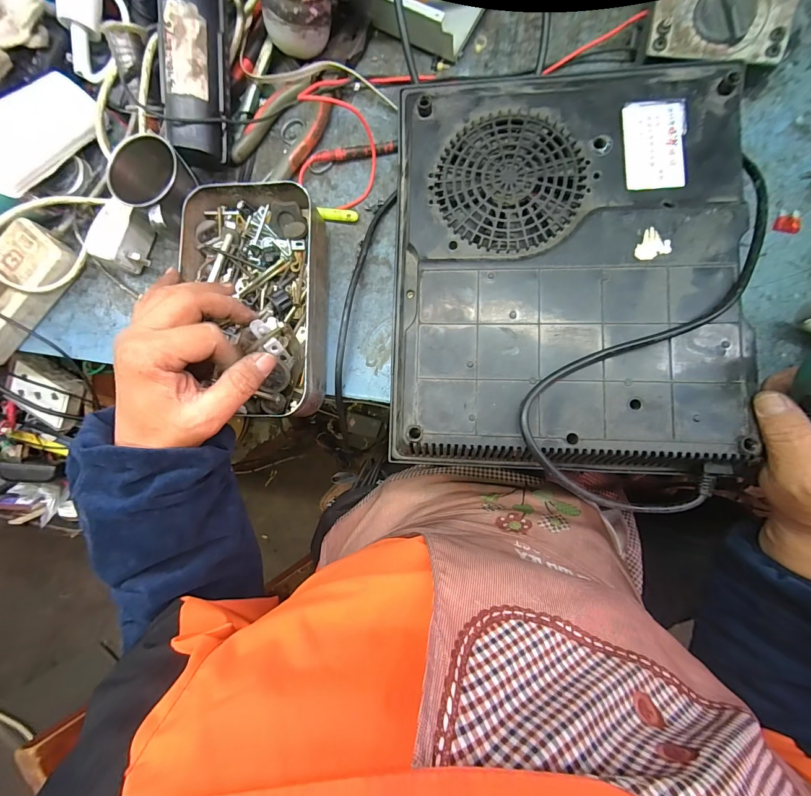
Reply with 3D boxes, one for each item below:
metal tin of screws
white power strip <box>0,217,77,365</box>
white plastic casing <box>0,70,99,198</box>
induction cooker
[{"bbox_3d":[-0.139,-0.087,0.332,0.122,0.047,0.207,0,86,3],"label":"metal tin of screws"},{"bbox_3d":[-0.419,-0.110,0.386,0.069,0.034,0.151,38,90,8],"label":"white power strip"},{"bbox_3d":[-0.371,-0.271,0.367,0.053,0.045,0.147,17,65,4],"label":"white plastic casing"},{"bbox_3d":[0.125,-0.112,0.304,0.268,0.049,0.343,2,86,4],"label":"induction cooker"}]

